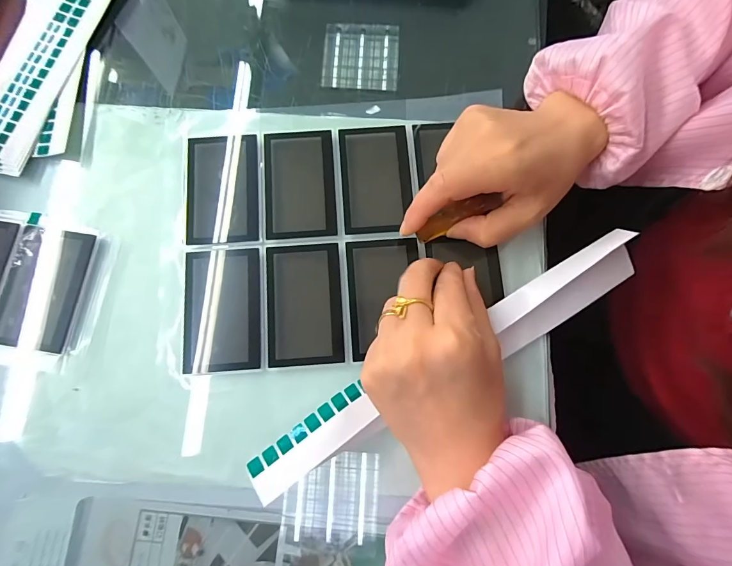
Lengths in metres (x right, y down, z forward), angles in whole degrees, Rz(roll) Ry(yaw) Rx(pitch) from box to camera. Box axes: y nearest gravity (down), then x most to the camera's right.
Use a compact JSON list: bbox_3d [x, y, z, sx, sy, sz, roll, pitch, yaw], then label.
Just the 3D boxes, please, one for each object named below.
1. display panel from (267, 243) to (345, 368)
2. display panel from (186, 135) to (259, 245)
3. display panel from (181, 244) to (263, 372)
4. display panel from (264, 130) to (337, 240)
[{"bbox_3d":[-0.044,0.015,0.257,0.052,0.006,0.084,-4,79,0],"label":"display panel"},{"bbox_3d":[-0.109,-0.071,0.271,0.053,0.004,0.084,-5,79,0],"label":"display panel"},{"bbox_3d":[-0.102,0.018,0.254,0.052,0.004,0.084,-4,79,0],"label":"display panel"},{"bbox_3d":[-0.050,-0.075,0.274,0.051,0.005,0.084,-4,79,0],"label":"display panel"}]

